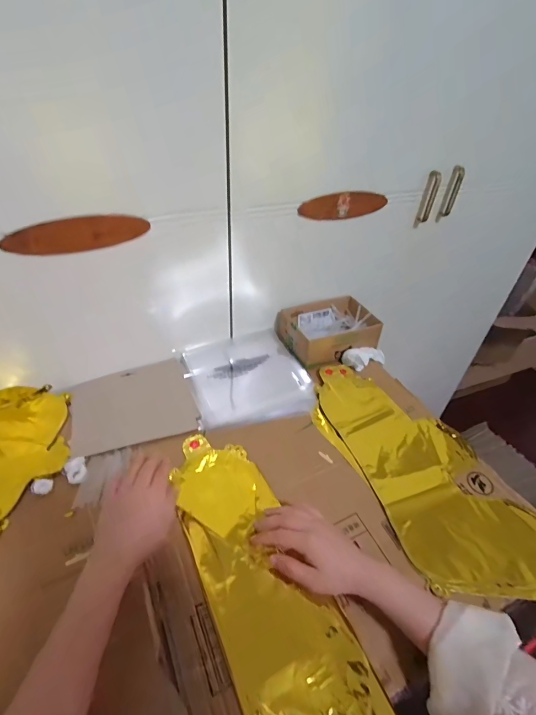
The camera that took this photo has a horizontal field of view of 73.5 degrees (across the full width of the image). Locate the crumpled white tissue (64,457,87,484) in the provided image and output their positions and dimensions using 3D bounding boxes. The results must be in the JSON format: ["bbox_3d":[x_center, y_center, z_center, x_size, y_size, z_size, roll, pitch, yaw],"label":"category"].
[{"bbox_3d":[-0.276,0.162,0.517,0.026,0.013,0.031,-18,45,-23],"label":"crumpled white tissue"}]

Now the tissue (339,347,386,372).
[{"bbox_3d":[0.207,0.000,0.746,0.108,0.034,0.039,-5,40,-31],"label":"tissue"}]

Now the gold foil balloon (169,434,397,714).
[{"bbox_3d":[-0.010,0.271,0.440,0.132,0.012,0.425,-19,48,-24],"label":"gold foil balloon"}]

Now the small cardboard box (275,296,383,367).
[{"bbox_3d":[0.129,-0.061,0.767,0.187,0.063,0.140,-15,44,-21],"label":"small cardboard box"}]

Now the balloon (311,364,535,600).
[{"bbox_3d":[0.235,0.164,0.575,0.219,0.030,0.449,-15,44,-21],"label":"balloon"}]

